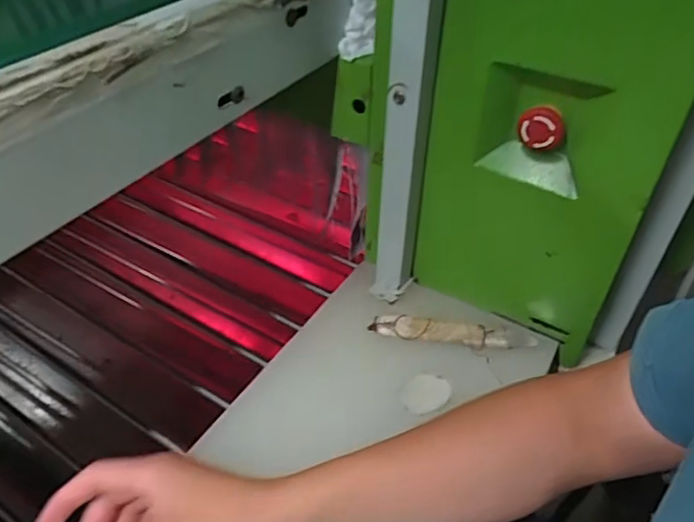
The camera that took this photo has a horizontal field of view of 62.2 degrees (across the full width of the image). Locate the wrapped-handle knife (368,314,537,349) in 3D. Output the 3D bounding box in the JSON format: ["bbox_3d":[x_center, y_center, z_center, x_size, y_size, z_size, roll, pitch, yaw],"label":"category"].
[{"bbox_3d":[0.107,0.075,0.590,0.163,0.014,0.030,9,43,7],"label":"wrapped-handle knife"}]

